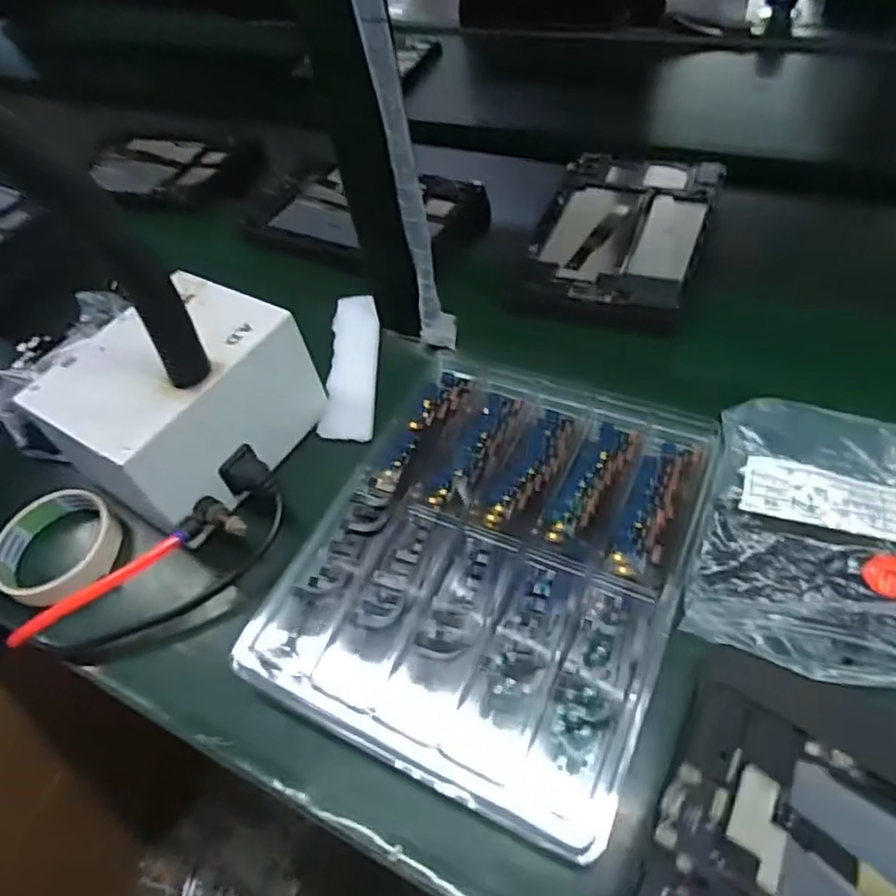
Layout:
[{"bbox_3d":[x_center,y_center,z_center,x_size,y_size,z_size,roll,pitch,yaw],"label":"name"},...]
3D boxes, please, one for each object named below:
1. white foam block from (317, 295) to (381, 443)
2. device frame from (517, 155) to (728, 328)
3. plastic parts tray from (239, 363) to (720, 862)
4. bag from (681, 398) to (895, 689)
[{"bbox_3d":[-0.080,-0.072,0.542,0.039,0.015,0.157,-4,50,5],"label":"white foam block"},{"bbox_3d":[0.161,-0.204,0.604,0.150,0.021,0.247,14,54,18],"label":"device frame"},{"bbox_3d":[0.031,0.056,0.399,0.223,0.020,0.275,17,55,21],"label":"plastic parts tray"},{"bbox_3d":[0.228,0.048,0.379,0.136,0.027,0.169,13,54,18],"label":"bag"}]

